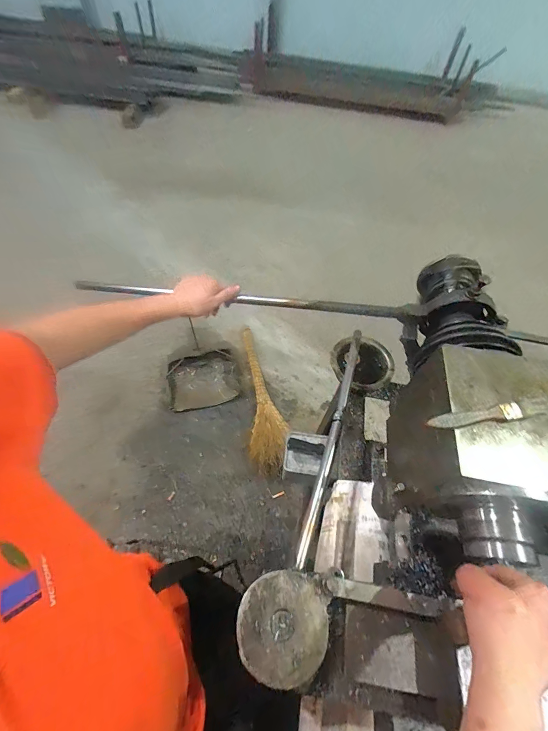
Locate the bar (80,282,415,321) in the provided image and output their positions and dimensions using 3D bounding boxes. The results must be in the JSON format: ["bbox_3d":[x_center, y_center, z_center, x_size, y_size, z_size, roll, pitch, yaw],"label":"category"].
[{"bbox_3d":[-0.064,-0.125,0.596,0.624,0.023,0.022,6,62,5],"label":"bar"}]

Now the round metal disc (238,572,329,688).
[{"bbox_3d":[0.011,0.288,0.357,0.099,0.015,0.095,-14,60,-13],"label":"round metal disc"}]

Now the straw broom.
[{"bbox_3d":[-0.058,0.121,1.460,0.175,0.058,0.735,-6,58,-9],"label":"straw broom"}]

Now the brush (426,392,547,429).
[{"bbox_3d":[0.247,0.055,0.365,0.152,0.007,0.023,-10,59,-11],"label":"brush"}]

